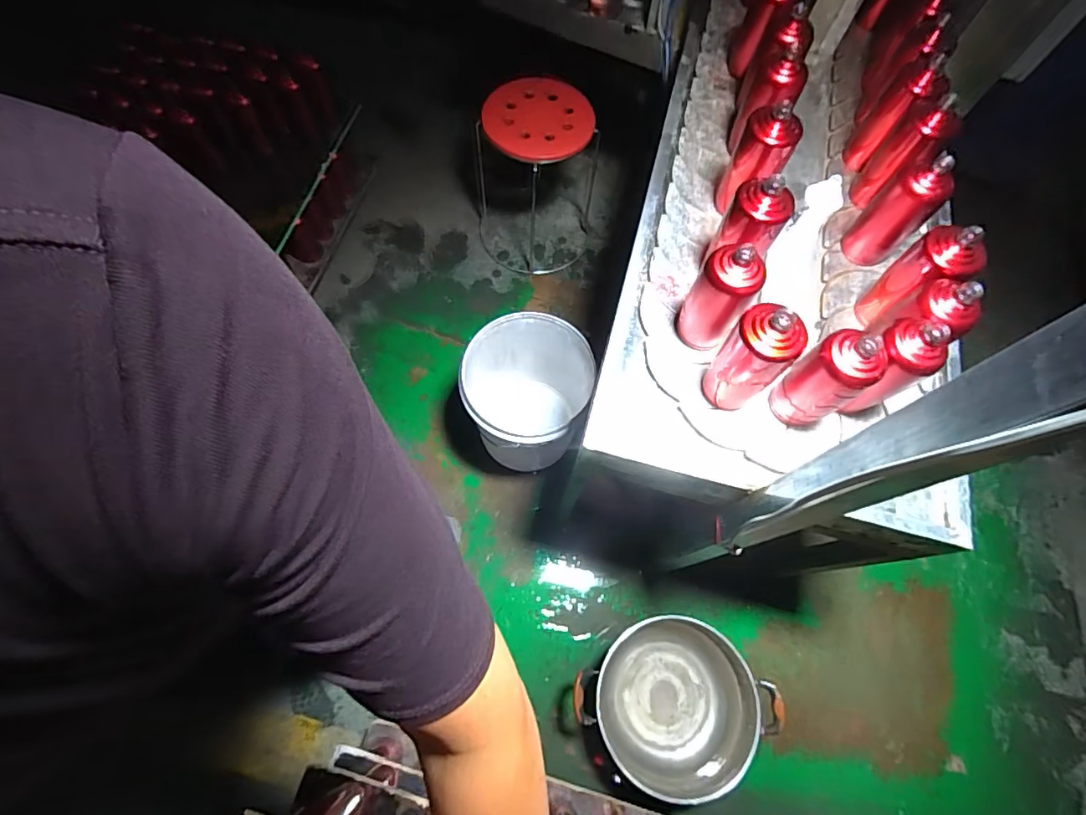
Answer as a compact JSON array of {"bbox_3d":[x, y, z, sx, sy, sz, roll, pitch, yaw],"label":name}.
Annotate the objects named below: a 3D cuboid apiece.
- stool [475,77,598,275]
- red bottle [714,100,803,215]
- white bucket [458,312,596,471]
[{"bbox_3d":[-0.023,-0.721,1.585,0.331,0.420,0.331,2,65,-1],"label":"stool"},{"bbox_3d":[0.355,-0.410,0.844,0.081,0.182,0.070,15,65,5],"label":"red bottle"},{"bbox_3d":[-0.049,-0.010,1.314,0.287,0.376,0.324,1,65,-2],"label":"white bucket"}]

